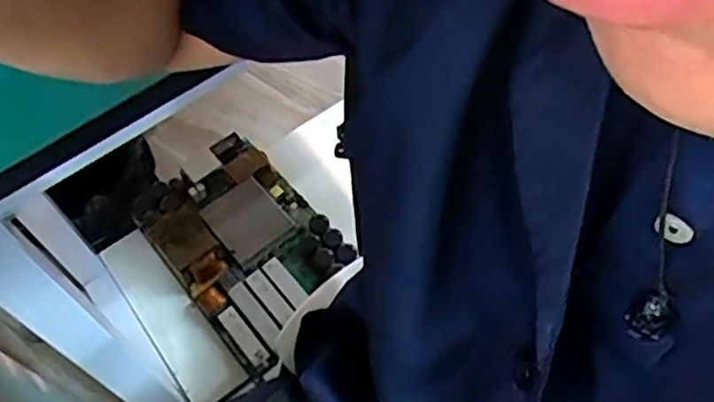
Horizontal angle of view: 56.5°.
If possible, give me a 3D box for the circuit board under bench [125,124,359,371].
[{"bbox_3d":[-0.161,0.050,0.938,0.216,0.056,0.336,-37,64,-18],"label":"circuit board under bench"}]

